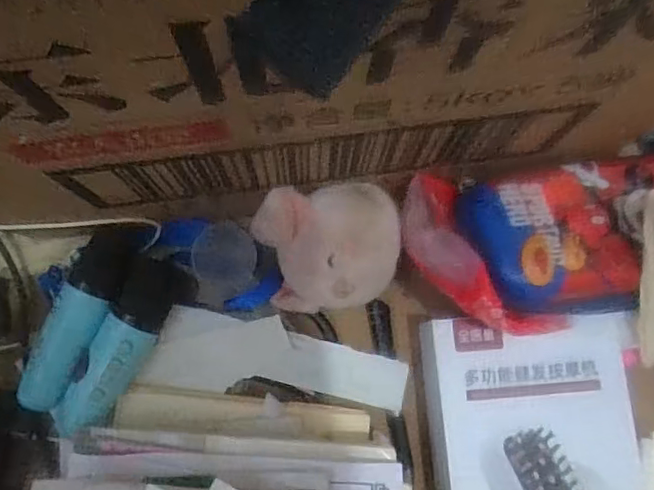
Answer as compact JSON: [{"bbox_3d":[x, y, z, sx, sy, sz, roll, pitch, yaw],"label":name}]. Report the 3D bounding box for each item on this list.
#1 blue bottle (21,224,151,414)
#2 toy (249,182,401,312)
[{"bbox_3d":[-0.170,0.047,0.403,0.040,0.036,0.140,26,81,2],"label":"blue bottle"},{"bbox_3d":[0.001,0.005,0.393,0.087,0.077,0.074,-9,82,-4],"label":"toy"}]

